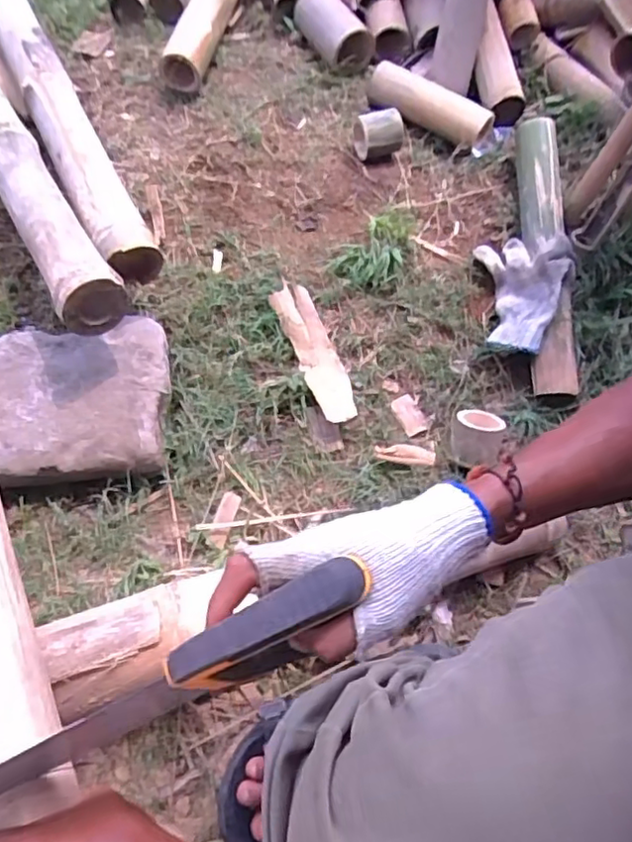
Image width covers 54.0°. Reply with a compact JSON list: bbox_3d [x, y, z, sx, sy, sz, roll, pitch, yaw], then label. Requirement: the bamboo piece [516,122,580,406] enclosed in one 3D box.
[{"bbox_3d":[0.315,-0.235,0.854,0.060,0.062,0.414,0,76,-2],"label":"bamboo piece"}]

